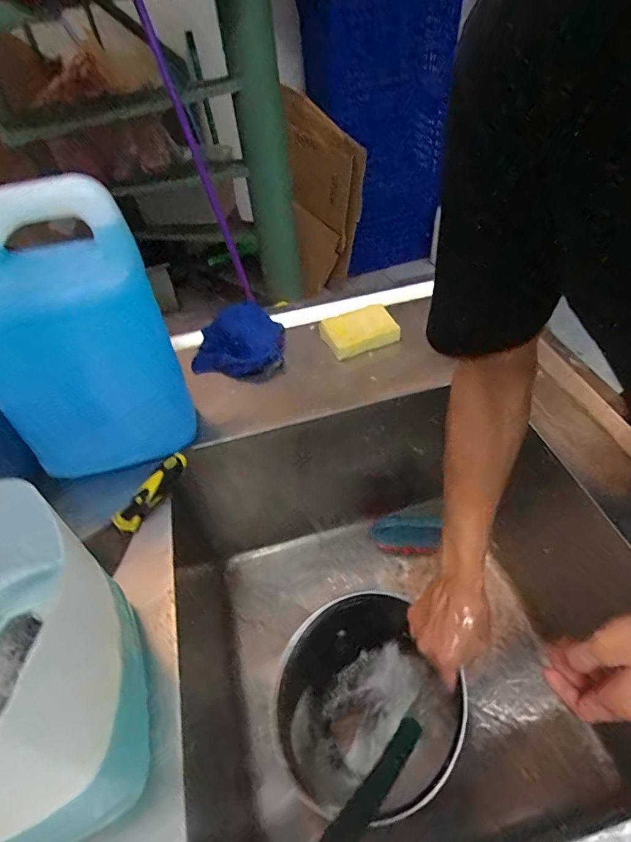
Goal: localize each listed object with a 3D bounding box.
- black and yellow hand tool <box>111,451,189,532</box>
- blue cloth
[{"bbox_3d":[-0.190,0.081,0.538,0.029,0.024,0.105,17,50,21],"label":"black and yellow hand tool"},{"bbox_3d":[-0.119,-0.119,0.702,0.143,0.054,0.128,-7,46,0],"label":"blue cloth"}]

